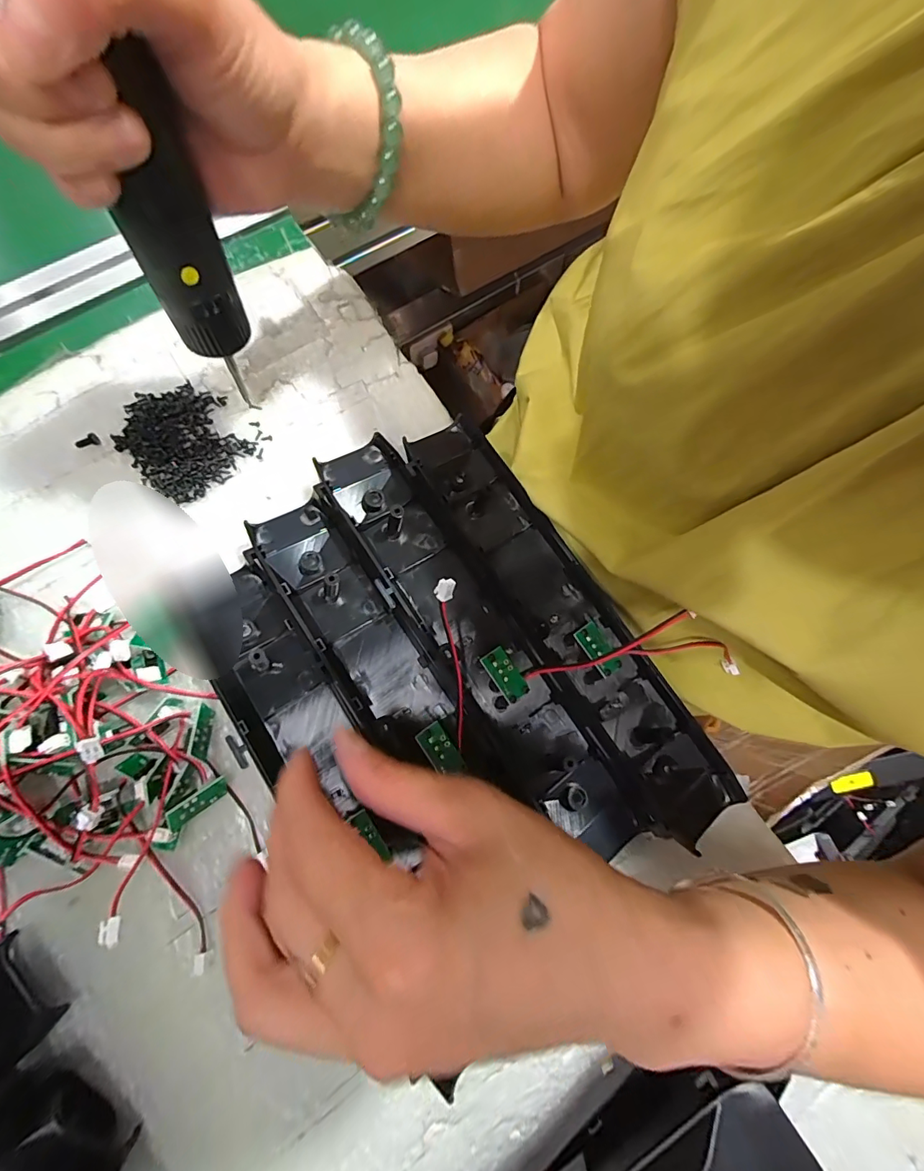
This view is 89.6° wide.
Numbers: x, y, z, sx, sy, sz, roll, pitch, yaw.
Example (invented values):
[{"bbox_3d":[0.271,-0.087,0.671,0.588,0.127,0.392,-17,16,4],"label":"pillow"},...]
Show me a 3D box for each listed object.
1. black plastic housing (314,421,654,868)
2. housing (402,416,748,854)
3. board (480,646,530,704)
[{"bbox_3d":[0.004,0.028,0.269,0.065,0.029,0.267,-32,81,-10],"label":"black plastic housing"},{"bbox_3d":[0.062,0.013,0.276,0.051,0.024,0.274,-32,82,-10],"label":"housing"},{"bbox_3d":[0.024,0.049,0.257,0.015,0.004,0.029,-28,75,-19],"label":"board"}]

